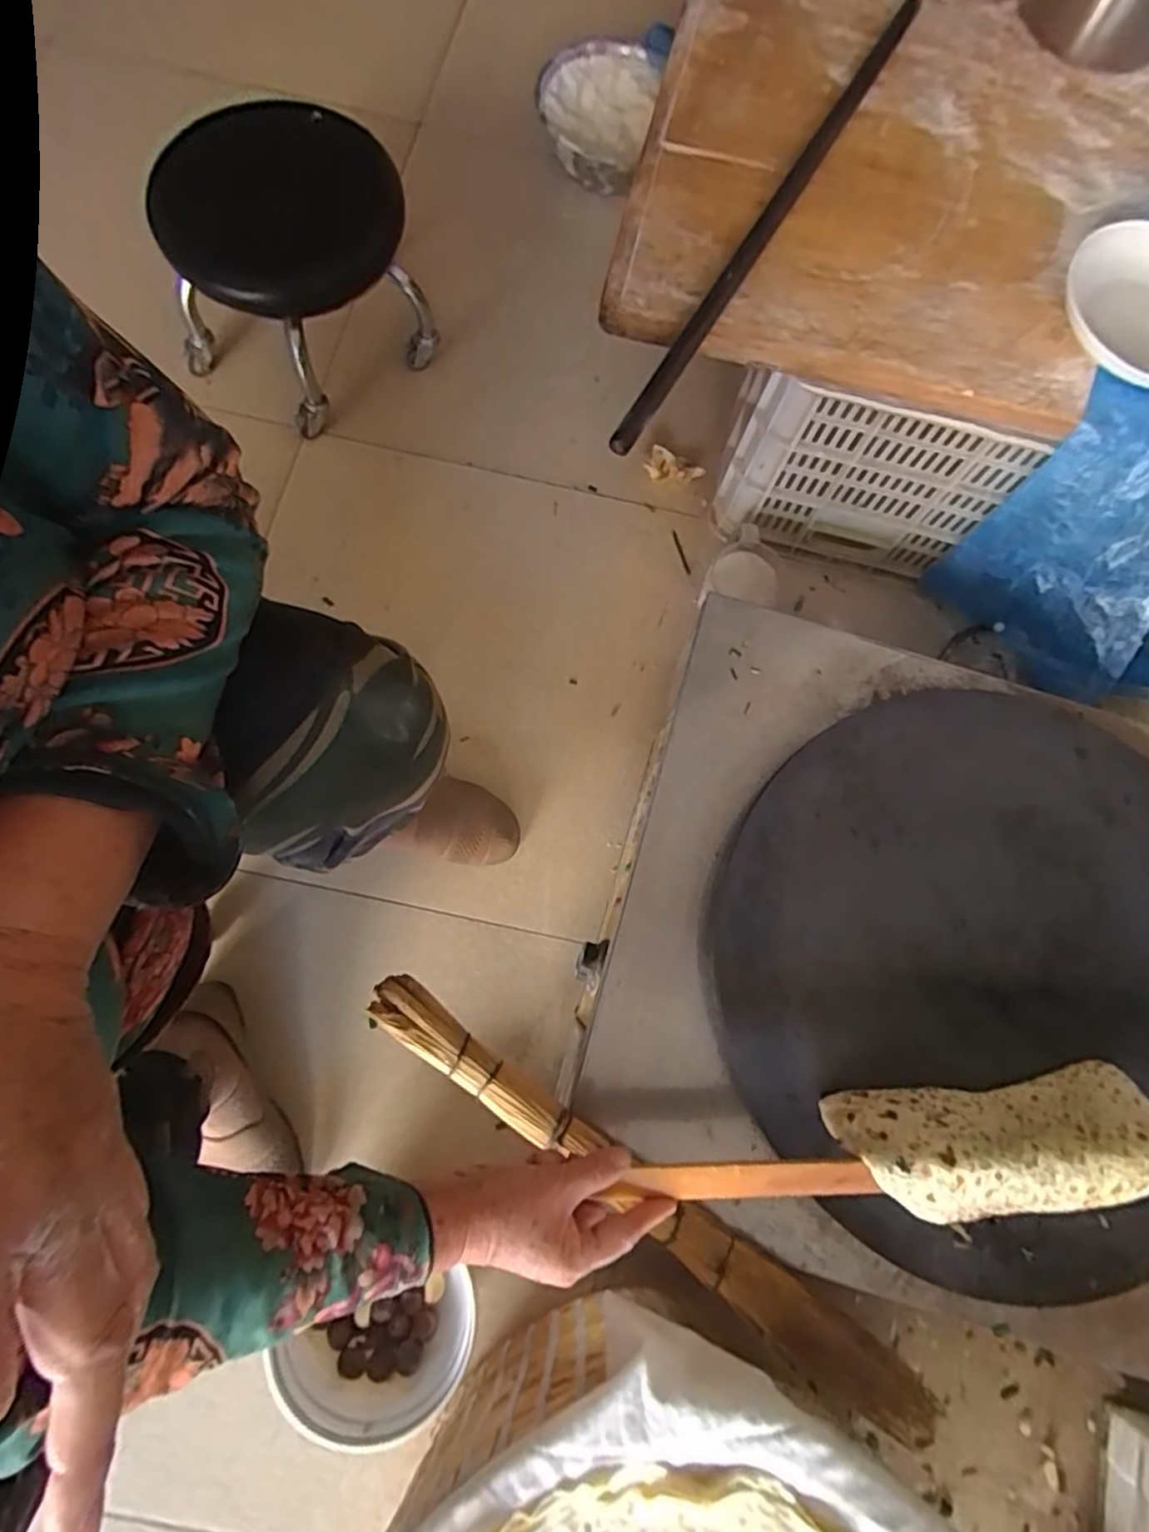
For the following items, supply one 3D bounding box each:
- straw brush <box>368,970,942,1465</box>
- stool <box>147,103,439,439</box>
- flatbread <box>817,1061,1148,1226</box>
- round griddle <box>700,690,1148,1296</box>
[{"bbox_3d":[0.059,0.355,0.534,0.557,0.033,0.051,37,77,5],"label":"straw brush"},{"bbox_3d":[-0.366,-0.627,0.842,0.293,0.220,0.248,-19,78,-8],"label":"stool"},{"bbox_3d":[0.338,0.301,0.507,0.259,0.075,0.086,-4,77,-5],"label":"flatbread"},{"bbox_3d":[0.378,0.178,0.584,0.498,0.051,0.508,21,76,1],"label":"round griddle"}]

